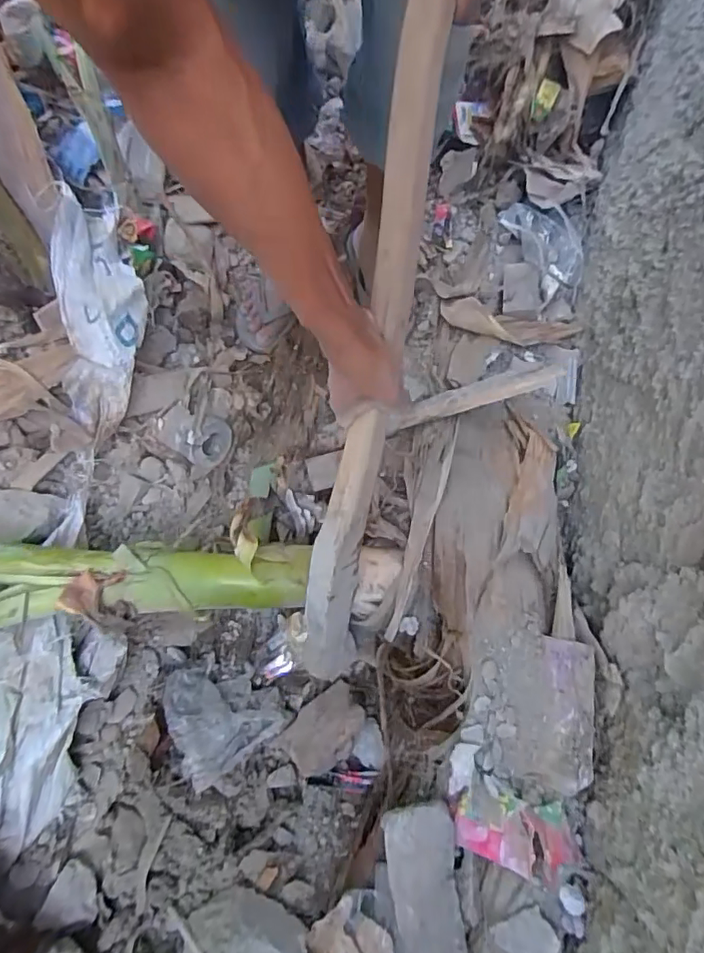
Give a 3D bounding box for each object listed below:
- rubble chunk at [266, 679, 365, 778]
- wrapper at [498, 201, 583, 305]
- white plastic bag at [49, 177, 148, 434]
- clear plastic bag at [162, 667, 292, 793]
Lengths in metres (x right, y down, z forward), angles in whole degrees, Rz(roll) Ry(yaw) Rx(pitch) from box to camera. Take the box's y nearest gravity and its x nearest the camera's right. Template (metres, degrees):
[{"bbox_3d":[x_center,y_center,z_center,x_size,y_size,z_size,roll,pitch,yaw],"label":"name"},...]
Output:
[{"bbox_3d":[-0.036,0.339,0.713,0.088,0.019,0.116,21,52,43],"label":"rubble chunk"},{"bbox_3d":[0.363,-0.432,0.987,0.102,0.029,0.194,-23,81,-5],"label":"wrapper"},{"bbox_3d":[-0.386,-0.267,0.832,0.131,0.096,0.380,-2,80,-1],"label":"white plastic bag"},{"bbox_3d":[-0.181,0.316,0.720,0.143,0.060,0.142,-34,68,-18],"label":"clear plastic bag"}]

